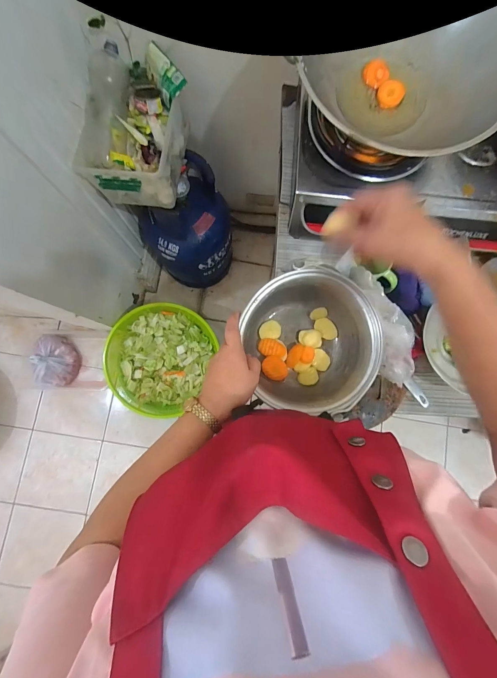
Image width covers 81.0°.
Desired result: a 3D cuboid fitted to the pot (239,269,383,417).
[{"bbox_3d":[0.095,0.007,0.505,0.206,0.134,0.211,0,83,-2],"label":"pot"}]

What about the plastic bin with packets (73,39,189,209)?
[{"bbox_3d":[-0.283,-0.511,0.752,0.211,0.184,0.318,11,83,-1],"label":"plastic bin with packets"}]

